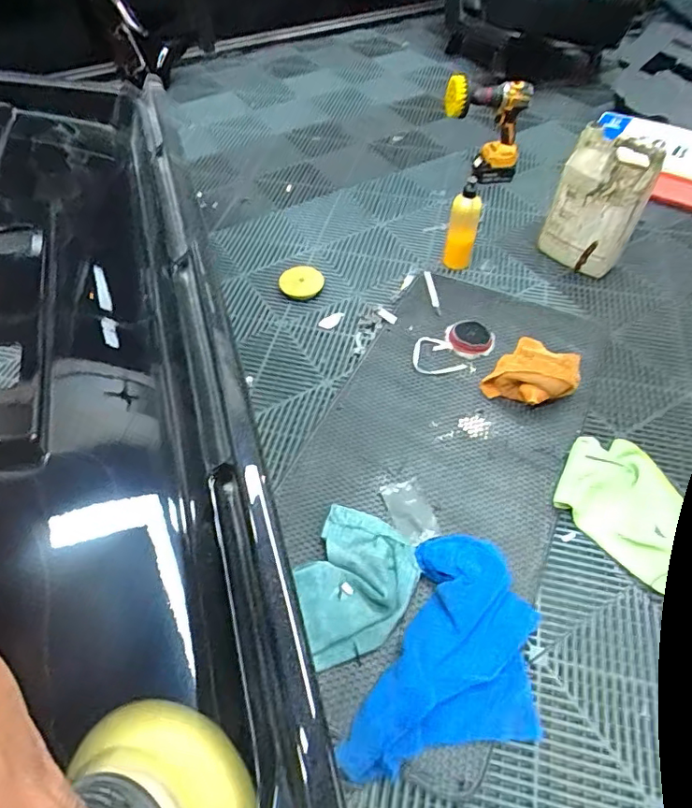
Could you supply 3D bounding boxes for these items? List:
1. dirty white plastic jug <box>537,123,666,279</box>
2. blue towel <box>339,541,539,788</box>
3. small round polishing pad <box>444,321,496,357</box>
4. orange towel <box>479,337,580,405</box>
[{"bbox_3d":[0.559,-0.442,1.215,0.094,0.277,0.193,-25,55,-18],"label":"dirty white plastic jug"},{"bbox_3d":[0.160,0.348,0.728,0.216,0.043,0.355,19,54,16],"label":"blue towel"},{"bbox_3d":[0.252,-0.132,1.100,0.076,0.033,0.094,-32,57,-23],"label":"small round polishing pad"},{"bbox_3d":[0.346,-0.051,0.988,0.124,0.091,0.138,-34,58,-24],"label":"orange towel"}]

